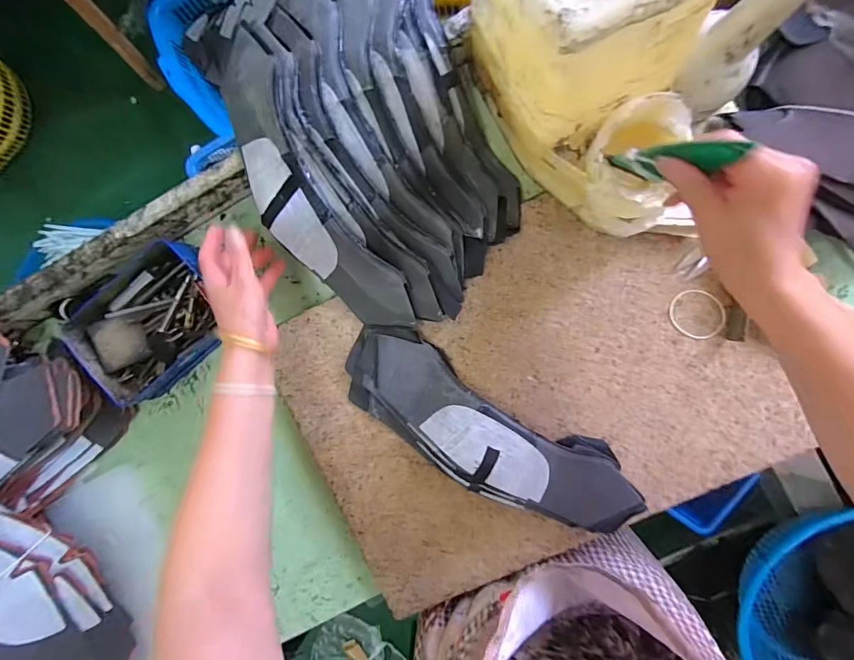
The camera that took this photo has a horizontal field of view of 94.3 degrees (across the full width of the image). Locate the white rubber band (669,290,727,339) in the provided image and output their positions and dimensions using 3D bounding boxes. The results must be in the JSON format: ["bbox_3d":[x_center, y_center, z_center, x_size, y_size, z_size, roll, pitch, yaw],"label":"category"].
[{"bbox_3d":[0.300,-0.017,0.438,0.061,0.004,0.051,26,96,1],"label":"white rubber band"}]

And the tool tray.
[{"bbox_3d":[-0.324,-0.007,0.470,0.167,0.049,0.125,-38,92,6],"label":"tool tray"}]

